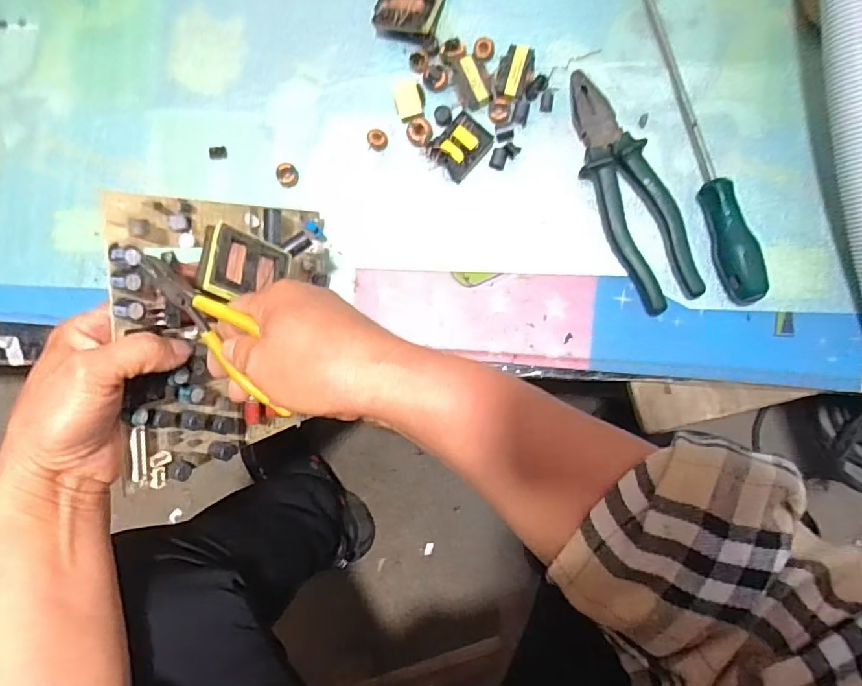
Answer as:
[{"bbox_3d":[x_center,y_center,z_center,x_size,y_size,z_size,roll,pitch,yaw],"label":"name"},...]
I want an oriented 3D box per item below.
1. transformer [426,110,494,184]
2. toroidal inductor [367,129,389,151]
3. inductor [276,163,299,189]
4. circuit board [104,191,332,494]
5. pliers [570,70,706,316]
[{"bbox_3d":[0.025,-0.166,0.444,0.038,0.016,0.047,42,92,5],"label":"transformer"},{"bbox_3d":[-0.046,-0.177,0.455,0.018,0.010,0.017,0,88,5],"label":"toroidal inductor"},{"bbox_3d":[-0.127,-0.148,0.464,0.019,0.010,0.020,0,88,5],"label":"inductor"},{"bbox_3d":[-0.125,-0.007,0.378,0.039,0.188,0.178,8,102,25],"label":"circuit board"},{"bbox_3d":[0.156,-0.121,0.420,0.051,0.026,0.195,-23,86,4],"label":"pliers"}]

